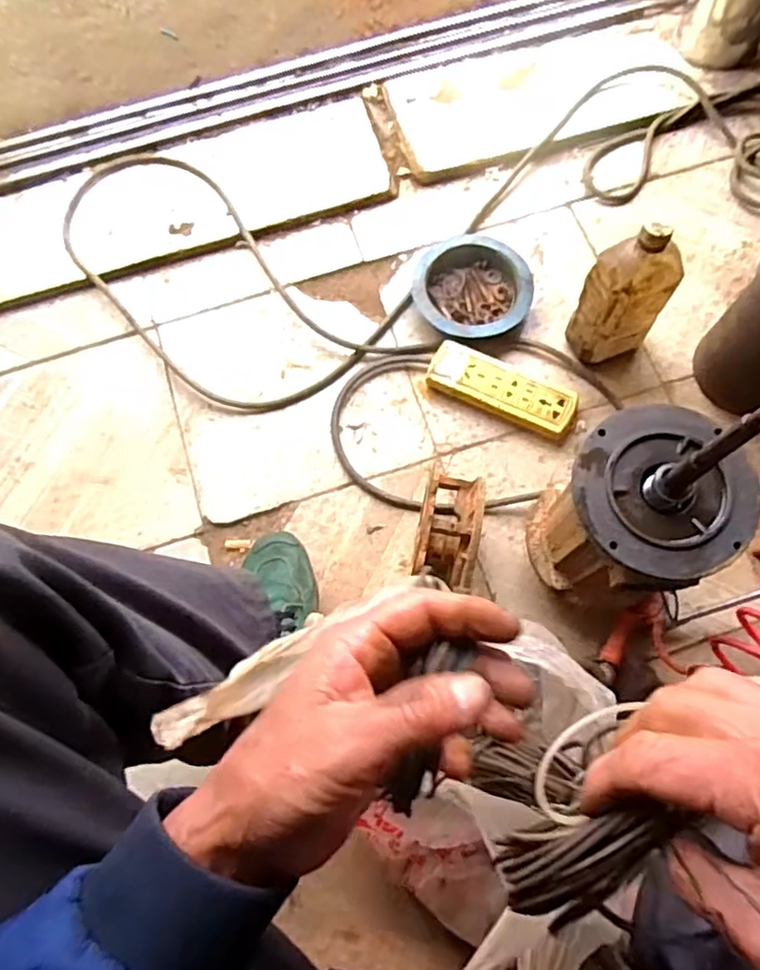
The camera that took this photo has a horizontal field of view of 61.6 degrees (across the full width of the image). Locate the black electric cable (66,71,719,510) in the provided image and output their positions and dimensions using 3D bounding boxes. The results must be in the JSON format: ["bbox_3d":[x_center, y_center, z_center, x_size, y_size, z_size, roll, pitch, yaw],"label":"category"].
[{"bbox_3d":[-0.015,-0.441,0.900,0.664,0.016,0.786,33,77,11],"label":"black electric cable"}]

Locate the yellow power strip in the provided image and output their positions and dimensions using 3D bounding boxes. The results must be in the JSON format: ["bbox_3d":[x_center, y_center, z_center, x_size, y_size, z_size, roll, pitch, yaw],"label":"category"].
[{"bbox_3d":[0.152,-0.119,0.797,0.186,0.027,0.066,23,75,9],"label":"yellow power strip"}]

